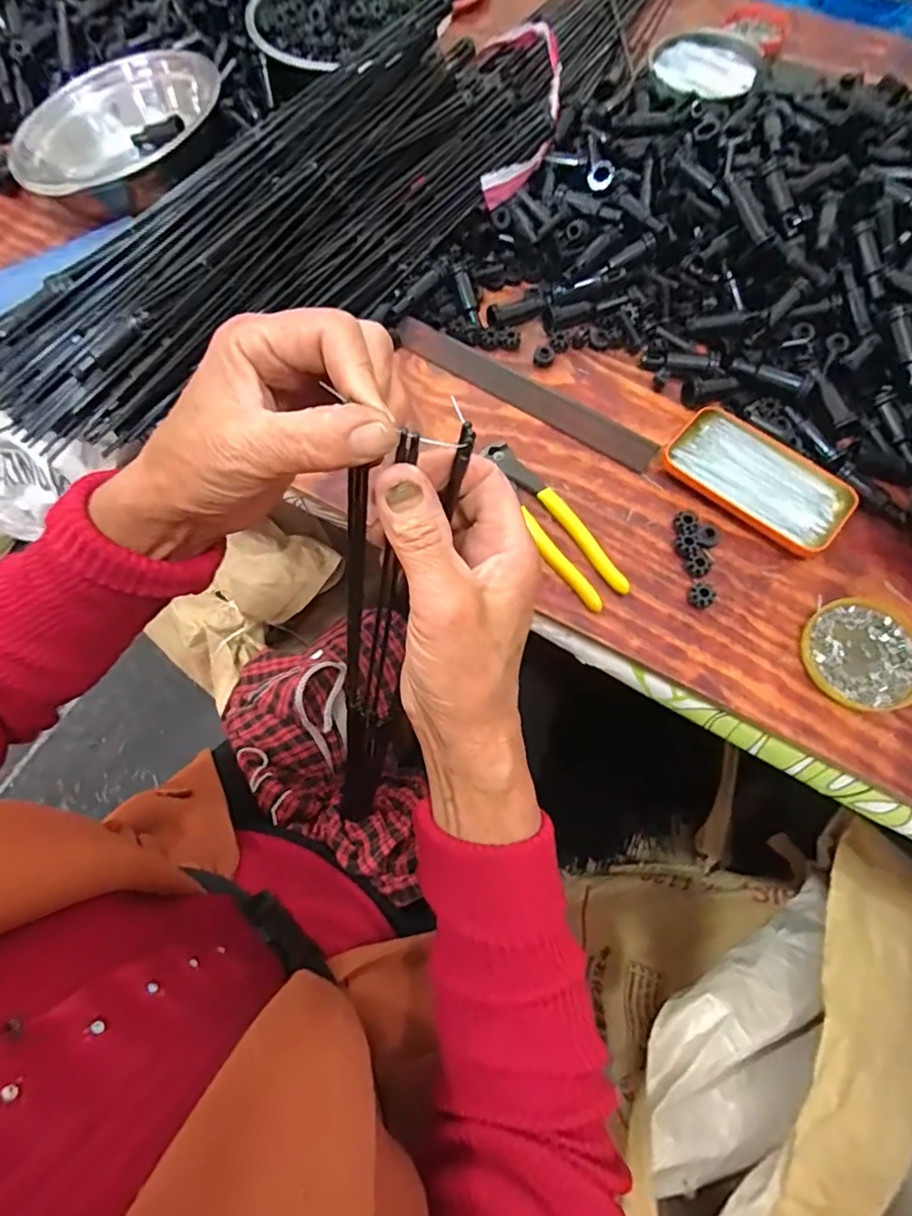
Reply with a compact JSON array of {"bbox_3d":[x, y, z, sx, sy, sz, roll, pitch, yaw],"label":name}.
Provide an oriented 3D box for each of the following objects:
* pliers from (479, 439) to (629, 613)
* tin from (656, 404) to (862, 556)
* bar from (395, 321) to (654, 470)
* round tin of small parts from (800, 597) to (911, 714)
[{"bbox_3d":[0.073,-0.069,0.459,0.046,0.013,0.164,-33,72,-11],"label":"pliers"},{"bbox_3d":[0.248,-0.108,0.465,0.143,0.019,0.071,38,74,14],"label":"tin"},{"bbox_3d":[0.059,-0.193,0.504,0.257,0.010,0.031,32,73,12],"label":"bar"},{"bbox_3d":[0.302,0.032,0.416,0.089,0.012,0.081,0,69,1],"label":"round tin of small parts"}]

